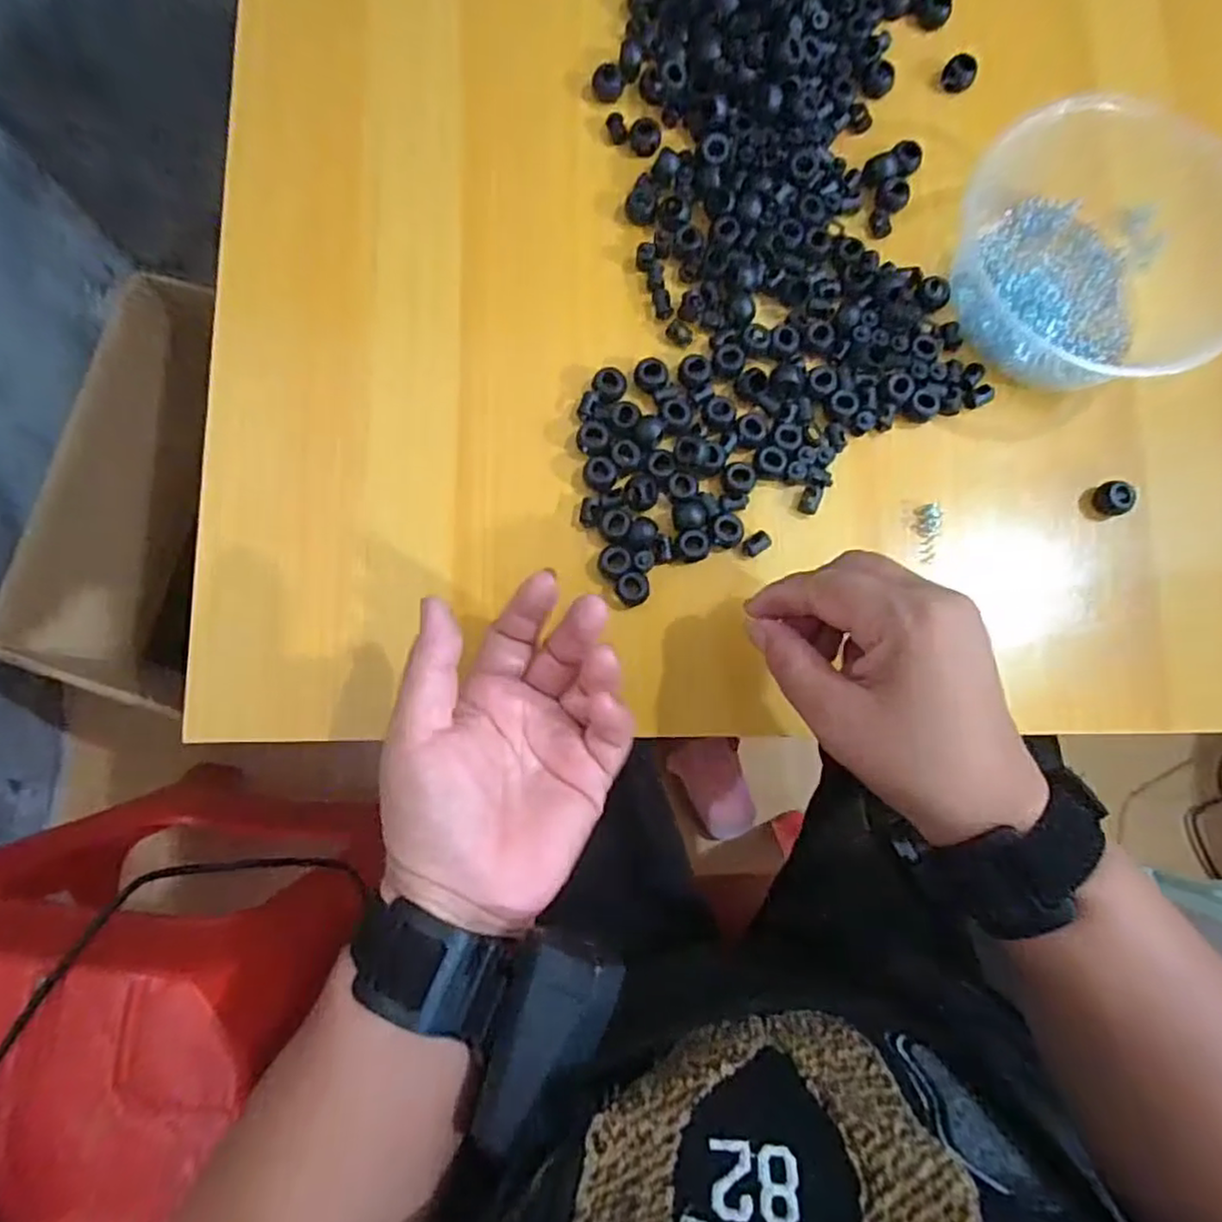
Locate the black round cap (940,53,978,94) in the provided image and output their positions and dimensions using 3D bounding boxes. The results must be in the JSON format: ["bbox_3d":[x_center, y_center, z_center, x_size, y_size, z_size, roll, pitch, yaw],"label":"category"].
[{"bbox_3d":[0.198,-0.306,0.387,0.018,0.013,0.018,0,80,0],"label":"black round cap"}]

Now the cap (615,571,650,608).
[{"bbox_3d":[0.011,-0.011,0.338,0.016,0.011,0.015,0,82,-1],"label":"cap"}]

